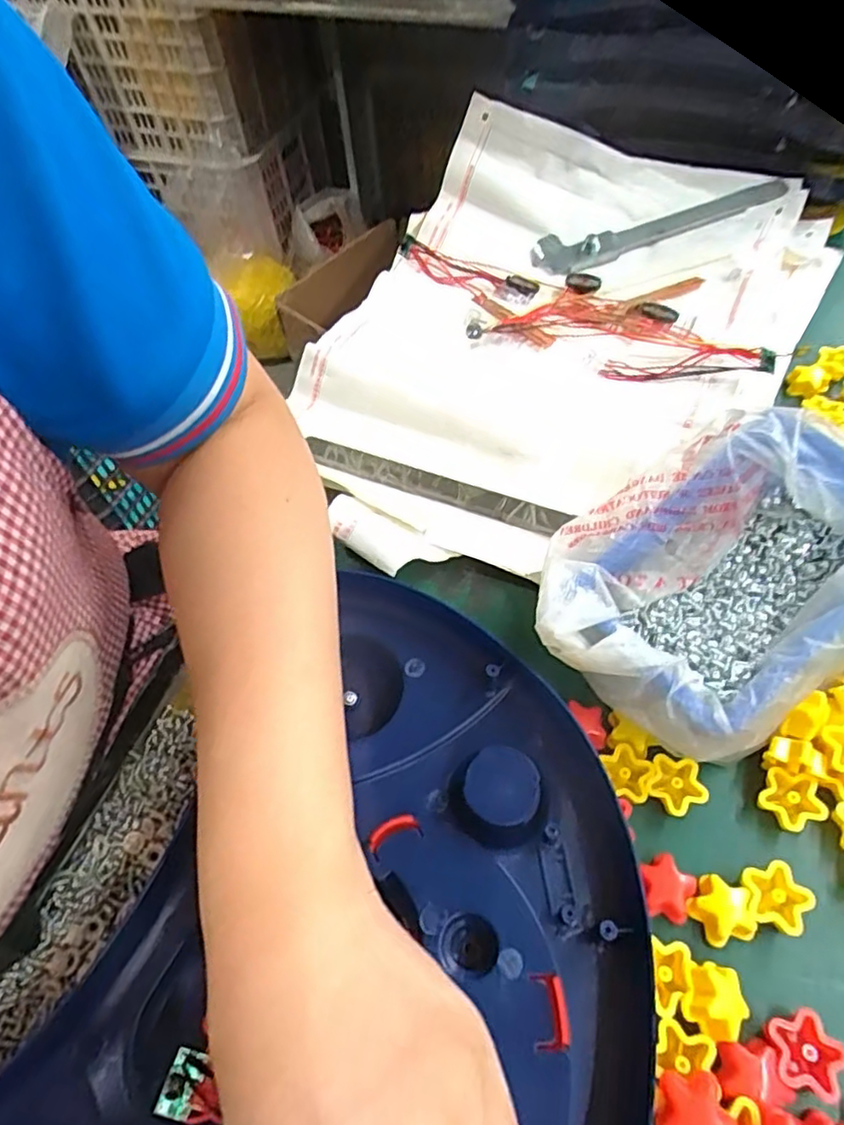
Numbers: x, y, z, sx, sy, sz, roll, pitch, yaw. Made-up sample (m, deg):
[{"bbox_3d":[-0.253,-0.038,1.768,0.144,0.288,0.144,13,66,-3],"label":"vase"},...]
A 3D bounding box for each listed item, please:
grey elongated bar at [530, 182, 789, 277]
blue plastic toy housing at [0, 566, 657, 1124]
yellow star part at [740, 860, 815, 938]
[{"bbox_3d":[0.217,-0.303,0.563,0.234,0.026,0.045,-16,56,-7],"label":"grey elongated bar"},{"bbox_3d":[-0.034,0.179,0.226,0.214,0.039,0.339,28,62,21],"label":"blue plastic toy housing"},{"bbox_3d":[0.149,0.142,0.263,0.023,0.015,0.026,-15,56,-6],"label":"yellow star part"}]

